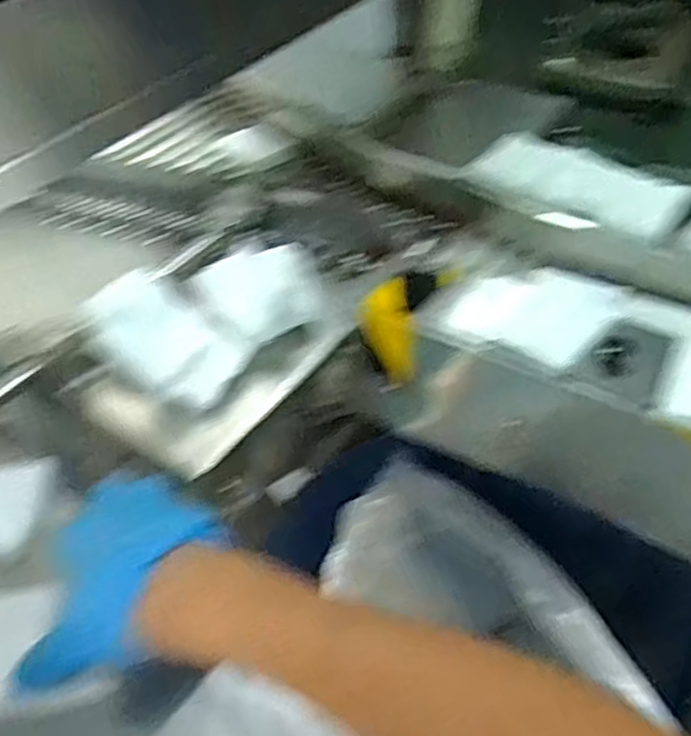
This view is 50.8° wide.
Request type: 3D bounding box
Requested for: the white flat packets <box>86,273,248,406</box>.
[{"bbox_3d":[-0.157,-0.023,0.624,0.131,0.007,0.076,38,73,-5],"label":"white flat packets"}]

